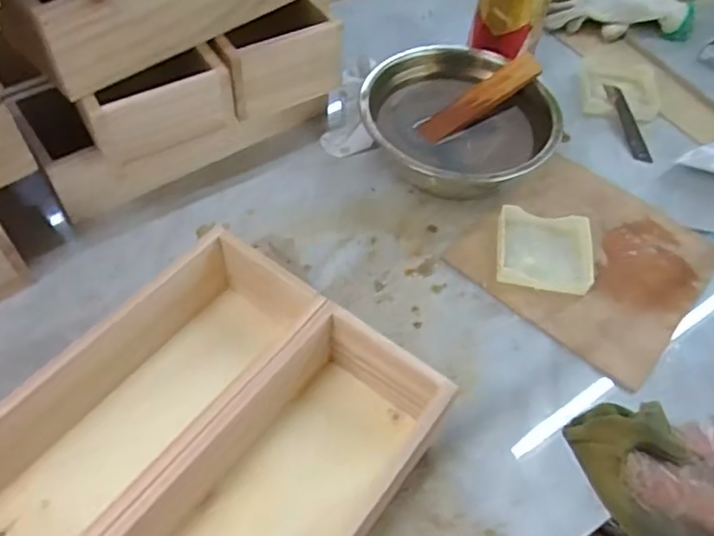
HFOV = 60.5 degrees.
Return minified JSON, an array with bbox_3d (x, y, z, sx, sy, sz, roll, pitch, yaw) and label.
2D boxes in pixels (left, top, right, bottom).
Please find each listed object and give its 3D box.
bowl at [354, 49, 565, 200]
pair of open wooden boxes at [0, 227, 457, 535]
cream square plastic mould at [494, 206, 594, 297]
[{"bbox_3d":[0.091,-0.127,0.560,0.168,0.062,0.162,1,54,-2],"label":"bowl"},{"bbox_3d":[-0.100,0.122,0.362,0.201,0.075,0.262,34,60,20],"label":"pair of open wooden boxes"},{"bbox_3d":[0.156,-0.014,0.509,0.077,0.020,0.072,6,54,1],"label":"cream square plastic mould"}]

